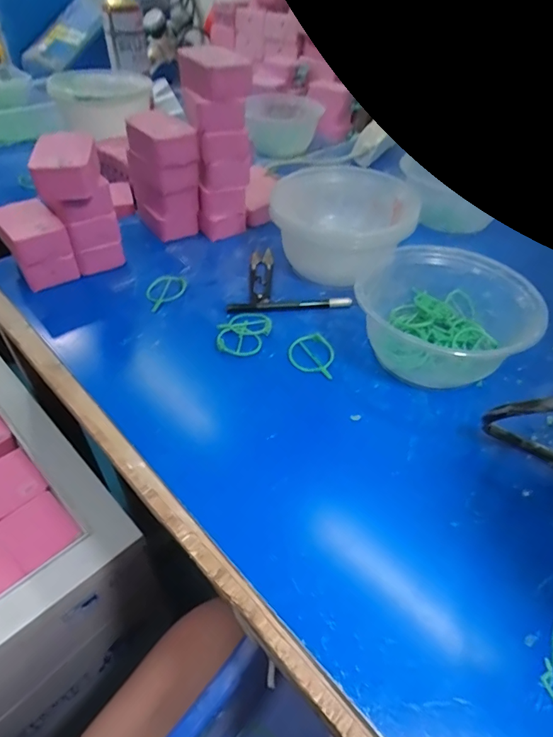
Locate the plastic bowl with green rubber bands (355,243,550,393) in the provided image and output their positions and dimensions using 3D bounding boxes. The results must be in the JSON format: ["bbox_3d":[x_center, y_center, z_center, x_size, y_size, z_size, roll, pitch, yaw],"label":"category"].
[{"bbox_3d":[0.131,-0.044,0.365,0.123,0.059,0.114,1,45,-1],"label":"plastic bowl with green rubber bands"}]

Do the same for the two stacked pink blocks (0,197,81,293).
[{"bbox_3d":[-0.225,-0.116,0.422,0.051,0.060,0.067,-28,52,-27],"label":"two stacked pink blocks"}]

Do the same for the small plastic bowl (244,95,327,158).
[{"bbox_3d":[0.007,-0.380,0.709,0.113,0.063,0.094,-6,45,-9],"label":"small plastic bowl"}]

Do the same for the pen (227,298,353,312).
[{"bbox_3d":[0.013,-0.059,0.414,0.113,0.006,0.013,-5,45,-7],"label":"pen"}]

